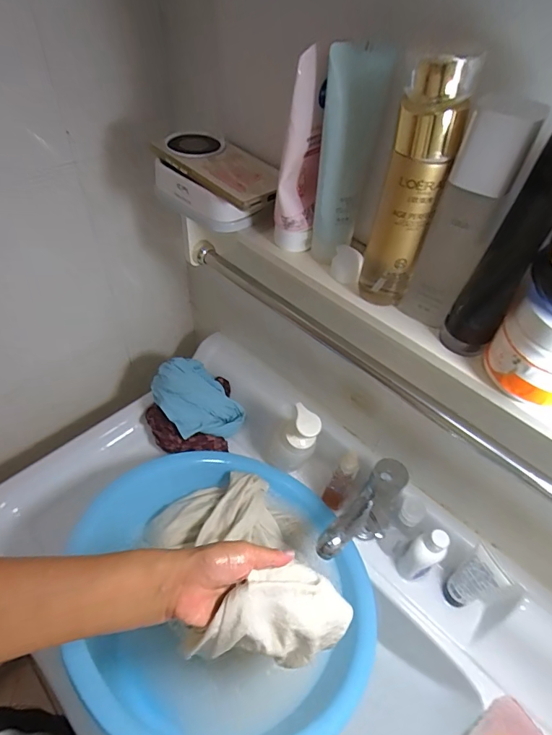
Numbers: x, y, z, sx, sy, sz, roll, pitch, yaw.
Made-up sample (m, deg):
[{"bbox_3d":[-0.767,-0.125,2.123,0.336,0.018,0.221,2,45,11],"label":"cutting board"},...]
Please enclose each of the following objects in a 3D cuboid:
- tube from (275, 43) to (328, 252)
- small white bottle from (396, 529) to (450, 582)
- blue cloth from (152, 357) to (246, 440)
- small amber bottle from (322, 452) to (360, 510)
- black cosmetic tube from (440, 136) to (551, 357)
[{"bbox_3d":[0.021,-0.176,0.361,0.043,0.161,0.041,-1,49,-6],"label":"tube"},{"bbox_3d":[0.194,0.249,0.554,0.038,0.112,0.039,-24,55,-24],"label":"small white bottle"},{"bbox_3d":[-0.132,0.050,0.679,0.104,0.061,0.143,-35,60,-30],"label":"blue cloth"},{"bbox_3d":[0.096,0.164,0.601,0.032,0.103,0.036,31,53,20],"label":"small amber bottle"},{"bbox_3d":[0.165,-0.075,0.294,0.048,0.172,0.039,-30,58,-22],"label":"black cosmetic tube"}]

